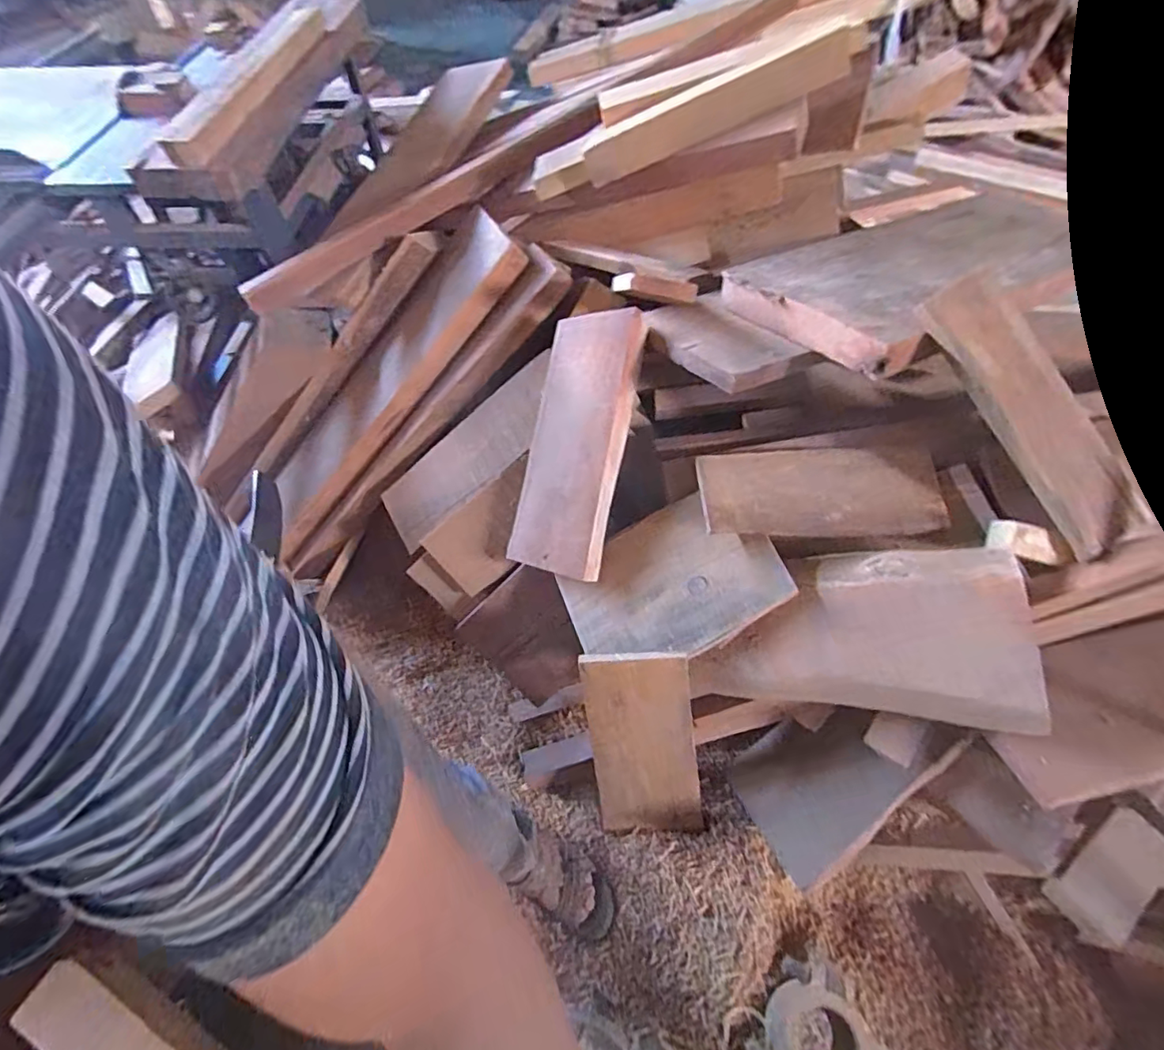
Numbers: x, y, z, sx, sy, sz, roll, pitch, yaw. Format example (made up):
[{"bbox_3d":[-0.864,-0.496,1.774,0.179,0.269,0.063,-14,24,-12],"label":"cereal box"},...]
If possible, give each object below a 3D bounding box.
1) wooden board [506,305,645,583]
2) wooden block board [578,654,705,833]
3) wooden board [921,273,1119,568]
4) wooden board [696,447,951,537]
[{"bbox_3d":[-0.014,-0.137,0.941,0.184,0.033,0.440,12,95,33],"label":"wooden board"},{"bbox_3d":[0.096,0.364,0.904,0.173,0.348,0.022,-4,19,17],"label":"wooden block board"},{"bbox_3d":[0.642,-0.166,0.792,0.174,0.030,0.414,-38,94,-22],"label":"wooden board"},{"bbox_3d":[0.371,-0.052,0.862,0.358,0.022,0.146,-2,61,3],"label":"wooden board"}]

